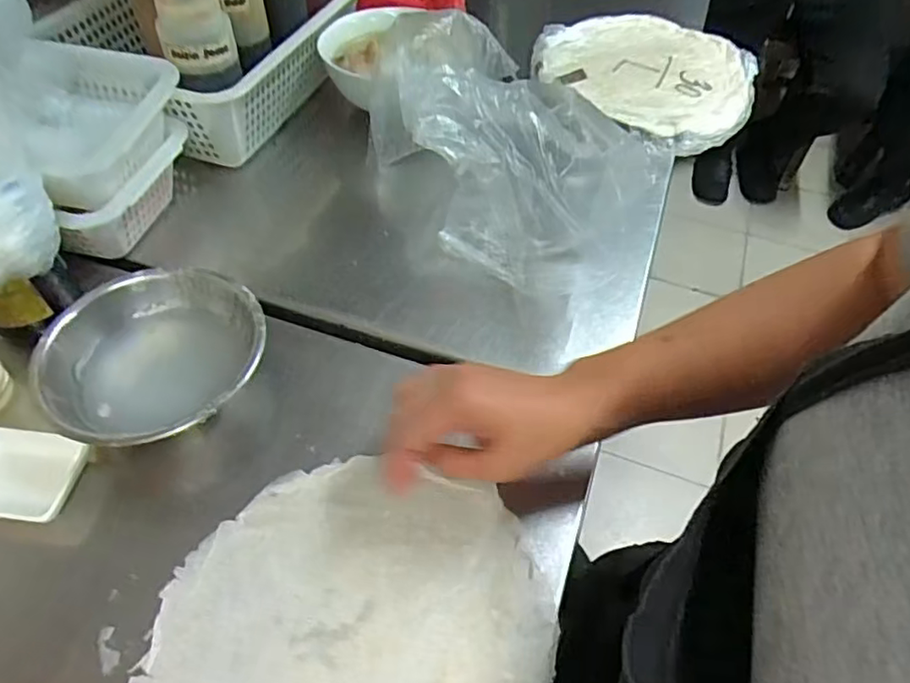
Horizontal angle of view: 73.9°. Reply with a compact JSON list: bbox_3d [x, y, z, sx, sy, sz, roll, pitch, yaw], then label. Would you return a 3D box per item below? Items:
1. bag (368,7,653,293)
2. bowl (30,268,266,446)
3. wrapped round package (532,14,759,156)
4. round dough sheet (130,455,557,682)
[{"bbox_3d":[0.037,-0.189,0.571,0.147,0.139,0.272,-20,55,-17],"label":"bag"},{"bbox_3d":[-0.214,0.019,0.450,0.143,0.067,0.148,1,52,-1],"label":"bowl"},{"bbox_3d":[0.245,-0.344,0.772,0.259,0.032,0.282,-31,59,-24],"label":"wrapped round package"},{"bbox_3d":[-0.061,0.181,0.363,0.230,0.007,0.221,2,53,-2],"label":"round dough sheet"}]

